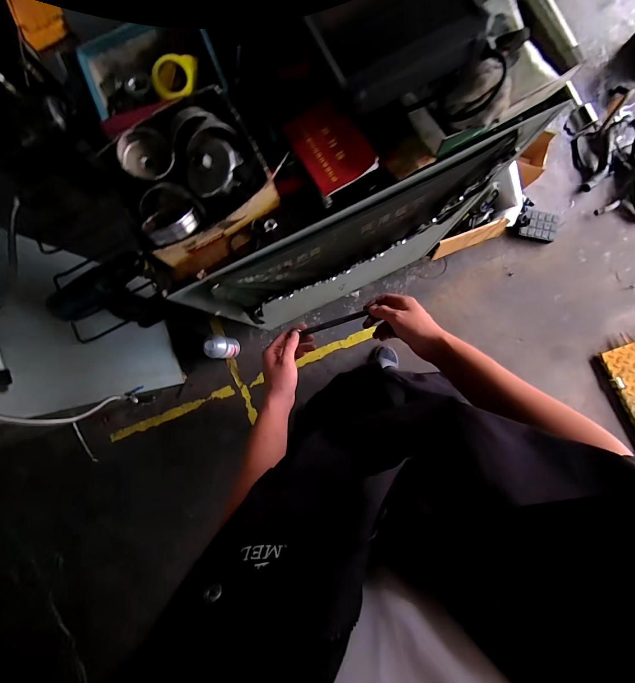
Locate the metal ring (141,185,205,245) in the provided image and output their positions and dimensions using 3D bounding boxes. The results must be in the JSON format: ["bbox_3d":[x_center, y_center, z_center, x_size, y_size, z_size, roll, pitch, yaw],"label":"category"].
[{"bbox_3d":[-0.207,-0.176,0.441,0.079,0.027,0.084,0,87,4],"label":"metal ring"}]

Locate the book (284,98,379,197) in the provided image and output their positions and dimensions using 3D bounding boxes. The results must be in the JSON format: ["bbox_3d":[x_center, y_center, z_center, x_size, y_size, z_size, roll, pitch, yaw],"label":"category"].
[{"bbox_3d":[0.019,-0.313,0.501,0.096,0.015,0.145,-29,86,2],"label":"book"}]

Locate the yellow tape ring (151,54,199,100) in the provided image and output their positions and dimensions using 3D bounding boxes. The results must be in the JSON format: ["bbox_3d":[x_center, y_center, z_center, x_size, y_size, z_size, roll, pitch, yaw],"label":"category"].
[{"bbox_3d":[-0.221,-0.408,0.486,0.064,0.018,0.070,5,88,4],"label":"yellow tape ring"}]

